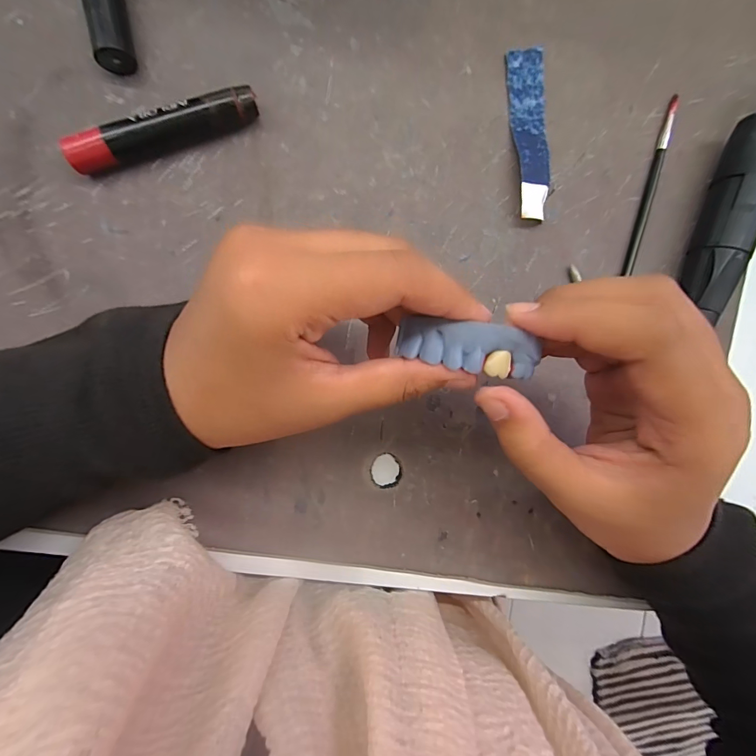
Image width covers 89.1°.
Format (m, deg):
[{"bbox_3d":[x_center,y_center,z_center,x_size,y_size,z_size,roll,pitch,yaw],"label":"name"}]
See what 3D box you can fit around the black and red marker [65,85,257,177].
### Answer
[{"bbox_3d":[-0.102,-0.119,0.185,0.089,0.016,0.014,-21,94,-5],"label":"black and red marker"}]

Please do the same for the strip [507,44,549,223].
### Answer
[{"bbox_3d":[0.083,-0.132,0.207,0.020,0.009,0.092,-4,92,-6],"label":"strip"}]

